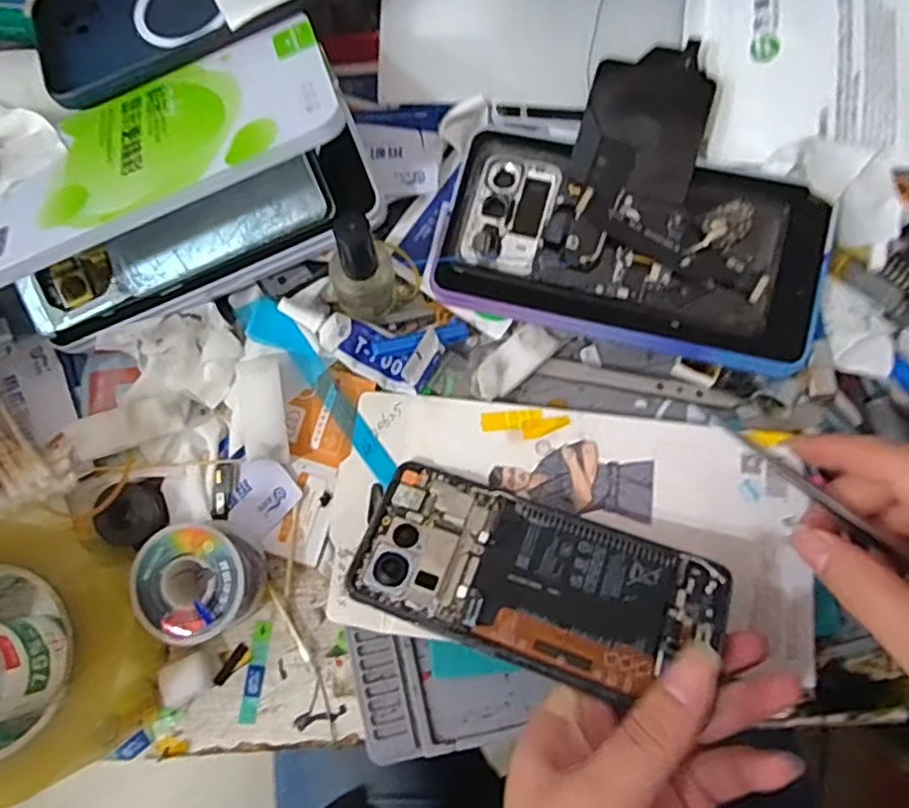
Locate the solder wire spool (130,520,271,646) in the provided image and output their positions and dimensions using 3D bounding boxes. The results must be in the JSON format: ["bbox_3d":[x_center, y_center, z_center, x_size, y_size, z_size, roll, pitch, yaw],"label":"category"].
[{"bbox_3d":[-0.123,0.085,0.314,0.054,0.032,0.052,0,77,1],"label":"solder wire spool"}]

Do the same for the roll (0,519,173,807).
[{"bbox_3d":[-0.203,0.117,0.299,0.116,0.052,0.113,0,77,1],"label":"roll"}]

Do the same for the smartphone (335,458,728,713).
[{"bbox_3d":[0.037,0.078,0.297,0.163,0.008,0.077,15,59,12],"label":"smartphone"}]

